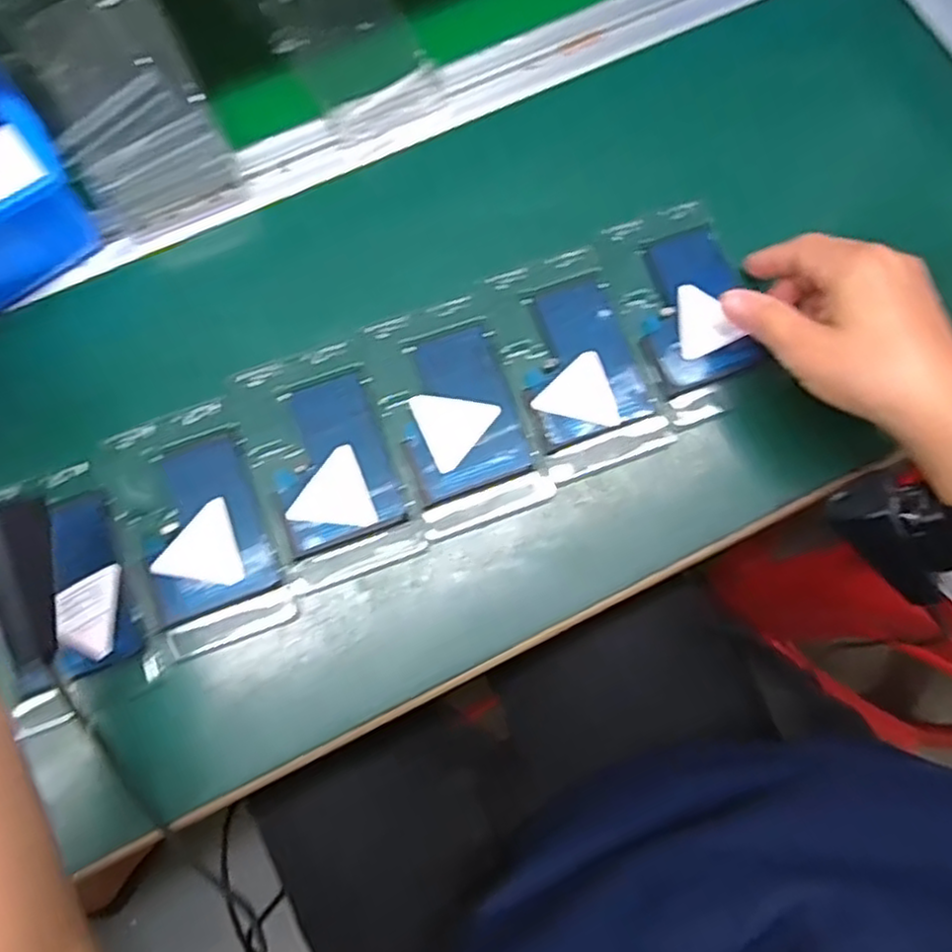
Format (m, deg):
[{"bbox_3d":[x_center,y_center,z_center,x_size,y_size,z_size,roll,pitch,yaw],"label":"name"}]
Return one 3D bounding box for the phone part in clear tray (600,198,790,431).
[{"bbox_3d":[0.124,-0.096,0.404,0.071,0.011,0.125,-18,78,-5],"label":"phone part in clear tray"}]

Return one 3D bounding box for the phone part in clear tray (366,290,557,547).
[{"bbox_3d":[-0.012,-0.035,0.386,0.071,0.005,0.124,-20,78,-5],"label":"phone part in clear tray"}]

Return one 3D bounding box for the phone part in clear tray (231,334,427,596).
[{"bbox_3d":[-0.081,-0.007,0.377,0.075,0.008,0.123,-20,78,-5],"label":"phone part in clear tray"}]

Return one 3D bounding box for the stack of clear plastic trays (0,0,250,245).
[{"bbox_3d":[-0.209,-0.220,0.409,0.095,0.068,0.143,-30,79,-7],"label":"stack of clear plastic trays"}]

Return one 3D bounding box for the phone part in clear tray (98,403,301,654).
[{"bbox_3d":[-0.147,0.028,0.376,0.071,0.016,0.125,-20,78,-5],"label":"phone part in clear tray"}]

